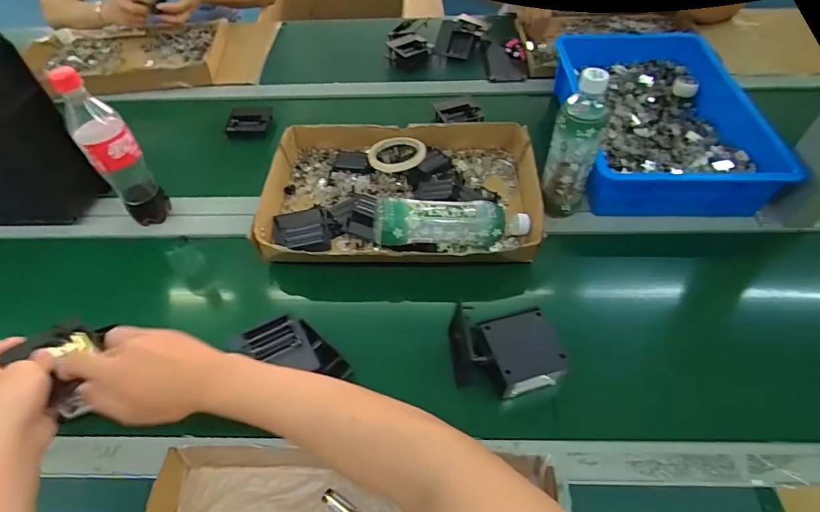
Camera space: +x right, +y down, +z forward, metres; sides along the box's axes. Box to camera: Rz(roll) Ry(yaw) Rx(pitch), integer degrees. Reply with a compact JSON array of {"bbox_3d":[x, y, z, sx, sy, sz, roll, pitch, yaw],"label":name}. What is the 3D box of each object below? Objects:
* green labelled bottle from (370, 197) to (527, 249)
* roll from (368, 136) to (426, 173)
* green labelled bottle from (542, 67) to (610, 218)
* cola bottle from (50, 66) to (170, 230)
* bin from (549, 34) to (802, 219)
[{"bbox_3d":[0.059,-0.046,0.639,0.220,0.072,0.071,0,50,-15],"label":"green labelled bottle"},{"bbox_3d":[-0.021,-0.173,0.755,0.092,0.016,0.092,-1,52,2],"label":"roll"},{"bbox_3d":[0.223,-0.142,0.615,0.063,0.208,0.055,15,54,14],"label":"green labelled bottle"},{"bbox_3d":[-0.405,-0.140,0.622,0.059,0.234,0.059,-34,58,-22],"label":"cola bottle"},{"bbox_3d":[0.412,-0.240,0.769,0.272,0.078,0.415,2,52,5],"label":"bin"}]

